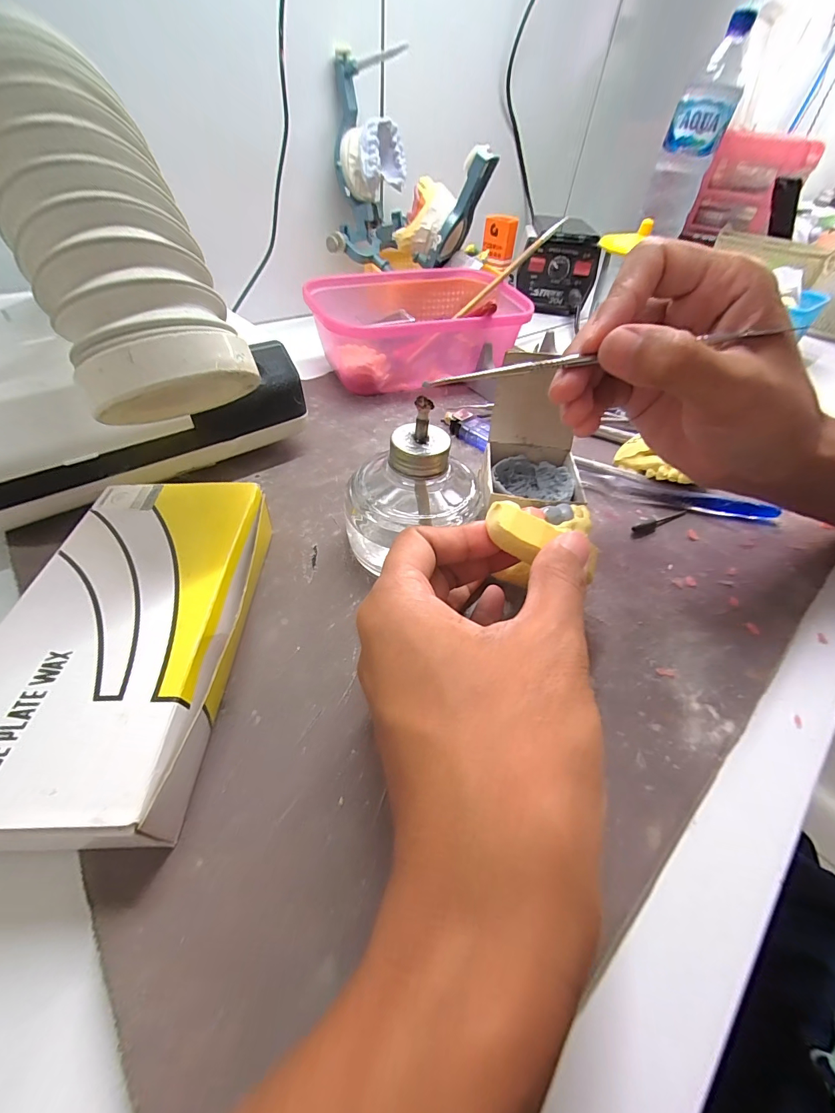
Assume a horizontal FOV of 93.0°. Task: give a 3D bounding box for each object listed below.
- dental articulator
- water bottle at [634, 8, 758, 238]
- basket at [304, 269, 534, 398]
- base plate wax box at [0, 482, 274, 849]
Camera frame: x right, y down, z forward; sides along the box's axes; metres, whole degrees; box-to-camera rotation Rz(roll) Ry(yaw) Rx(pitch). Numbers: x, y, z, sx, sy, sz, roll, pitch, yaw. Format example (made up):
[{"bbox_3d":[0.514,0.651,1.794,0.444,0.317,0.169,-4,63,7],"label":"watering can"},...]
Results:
[{"bbox_3d":[-0.011,-0.395,0.406,0.148,0.138,0.136,0,48,-4],"label":"dental articulator"},{"bbox_3d":[0.447,-0.679,0.641,0.081,0.237,0.084,21,50,14],"label":"water bottle"},{"bbox_3d":[0.003,-0.213,0.376,0.193,0.069,0.121,-17,51,-19],"label":"basket"},{"bbox_3d":[-0.114,0.031,0.167,0.086,0.034,0.150,2,48,-3],"label":"base plate wax box"}]

